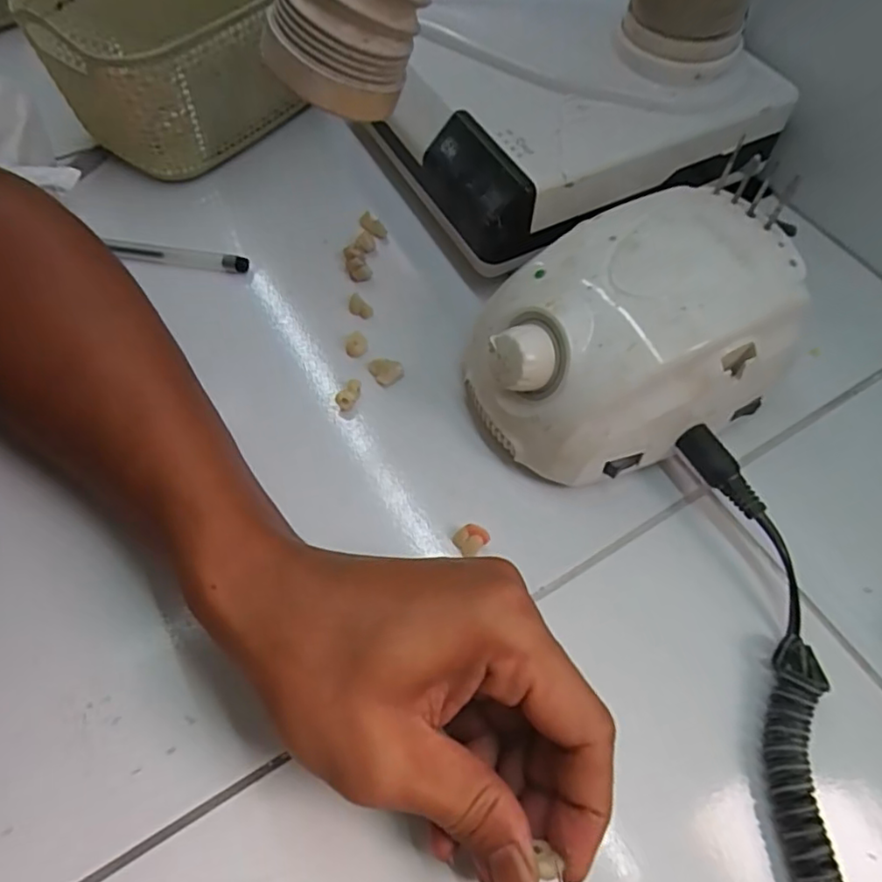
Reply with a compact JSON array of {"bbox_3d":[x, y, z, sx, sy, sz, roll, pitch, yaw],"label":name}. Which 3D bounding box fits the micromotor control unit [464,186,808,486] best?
[{"bbox_3d":[0.085,-0.043,0.285,0.133,0.084,0.094,-22,64,-14],"label":"micromotor control unit"}]

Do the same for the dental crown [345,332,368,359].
[{"bbox_3d":[-0.046,-0.052,0.326,0.011,0.008,0.010,1,61,-1],"label":"dental crown"}]

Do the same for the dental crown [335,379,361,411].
[{"bbox_3d":[-0.047,-0.024,0.311,0.008,0.008,0.017,33,65,16],"label":"dental crown"}]

